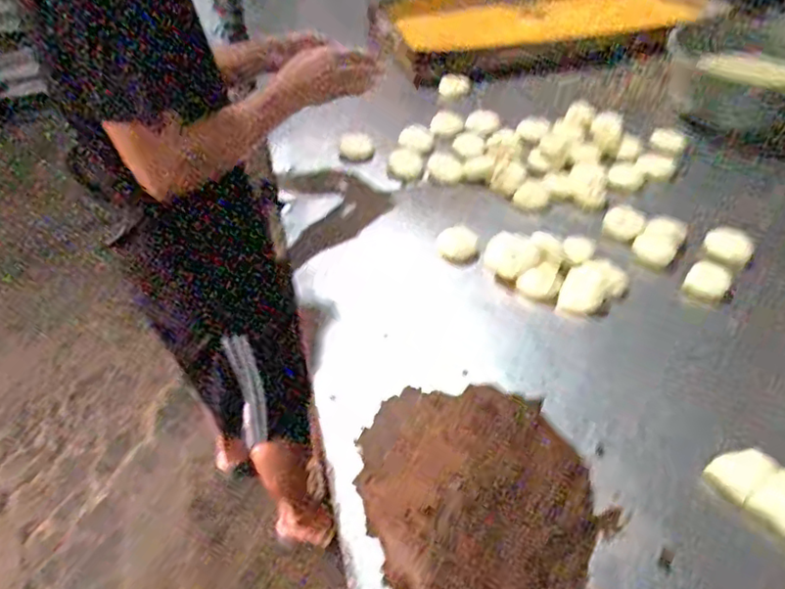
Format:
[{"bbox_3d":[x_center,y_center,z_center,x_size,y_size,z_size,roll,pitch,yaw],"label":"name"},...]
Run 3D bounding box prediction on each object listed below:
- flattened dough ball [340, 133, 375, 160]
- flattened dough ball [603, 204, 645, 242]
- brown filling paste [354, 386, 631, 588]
[{"bbox_3d":[-0.064,-0.267,1.153,0.059,0.027,0.045,-3,43,-2],"label":"flattened dough ball"},{"bbox_3d":[0.351,-0.107,0.973,0.056,0.030,0.053,-1,43,1],"label":"flattened dough ball"},{"bbox_3d":[0.064,0.178,0.631,0.225,0.092,0.270,-33,51,-30],"label":"brown filling paste"}]

